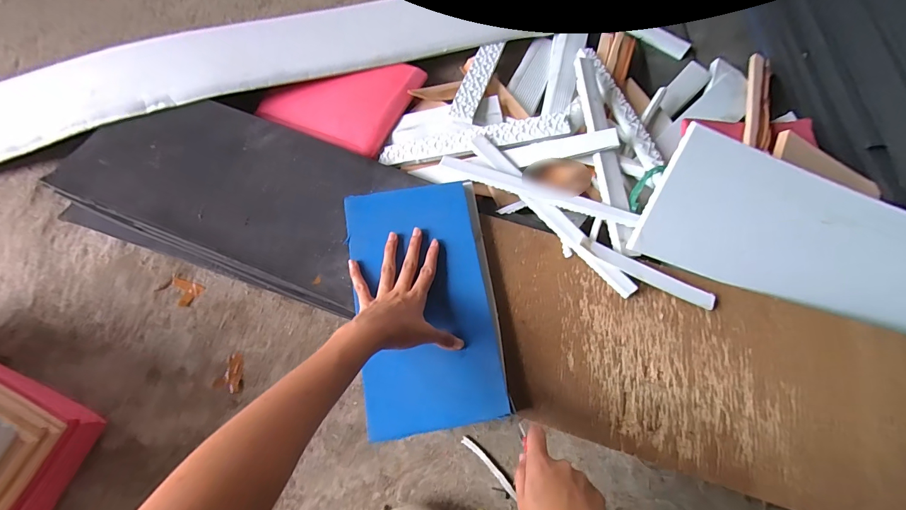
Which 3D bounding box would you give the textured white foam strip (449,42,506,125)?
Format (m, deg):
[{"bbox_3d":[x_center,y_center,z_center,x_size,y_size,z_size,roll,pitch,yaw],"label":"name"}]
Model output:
[{"bbox_3d":[0.040,-0.274,0.607,0.038,0.009,0.202,17,58,5],"label":"textured white foam strip"}]

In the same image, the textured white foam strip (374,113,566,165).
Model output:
[{"bbox_3d":[0.026,-0.162,0.552,0.262,0.009,0.038,-7,70,10],"label":"textured white foam strip"}]

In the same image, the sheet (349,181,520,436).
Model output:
[{"bbox_3d":[-0.030,0.050,0.460,0.159,0.020,0.277,-9,70,-5],"label":"sheet"}]

